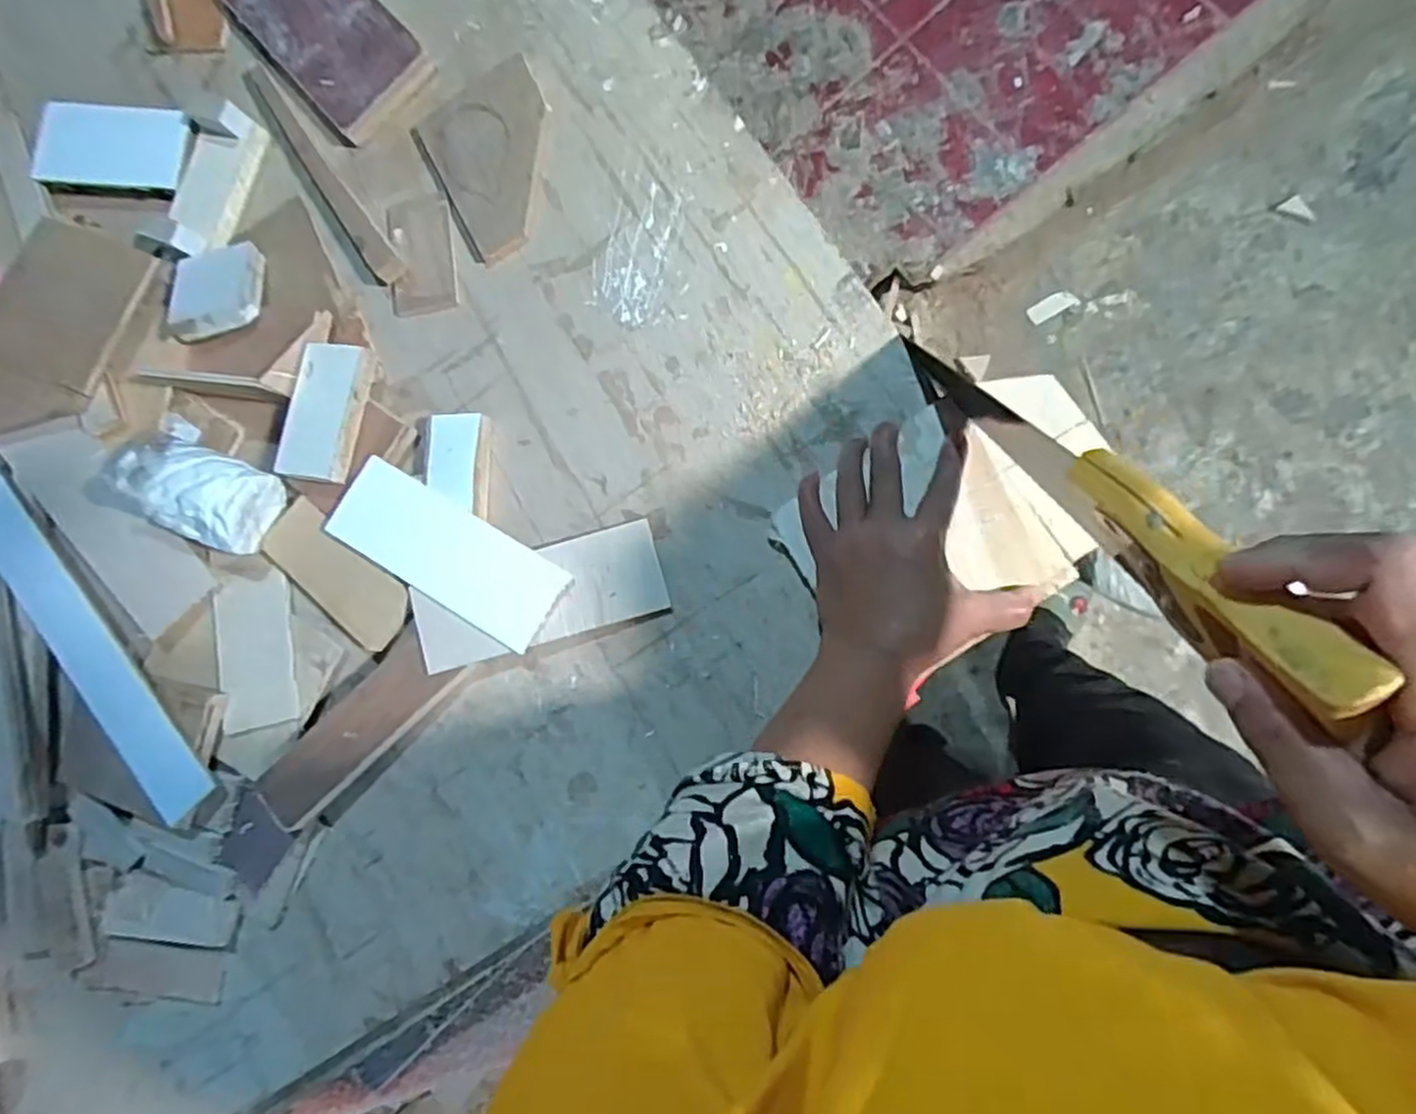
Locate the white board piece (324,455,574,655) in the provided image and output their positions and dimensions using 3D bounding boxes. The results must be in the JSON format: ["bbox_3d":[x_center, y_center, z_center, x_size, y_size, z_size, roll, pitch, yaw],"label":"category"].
[{"bbox_3d":[-0.185,-0.003,0.541,0.173,0.008,0.065,30,88,9],"label":"white board piece"}]

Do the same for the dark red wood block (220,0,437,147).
[{"bbox_3d":[-0.313,-0.427,0.614,0.094,0.011,0.199,-43,78,7],"label":"dark red wood block"}]

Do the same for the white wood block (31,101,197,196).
[{"bbox_3d":[-0.495,-0.337,0.635,0.149,0.020,0.070,13,89,14],"label":"white wood block"}]

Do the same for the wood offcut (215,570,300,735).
[{"bbox_3d":[-0.342,0.071,0.577,0.061,0.008,0.114,-15,83,12],"label":"wood offcut"}]

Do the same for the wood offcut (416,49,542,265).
[{"bbox_3d":[-0.156,-0.300,0.580,0.097,0.008,0.127,-29,80,9],"label":"wood offcut"}]

